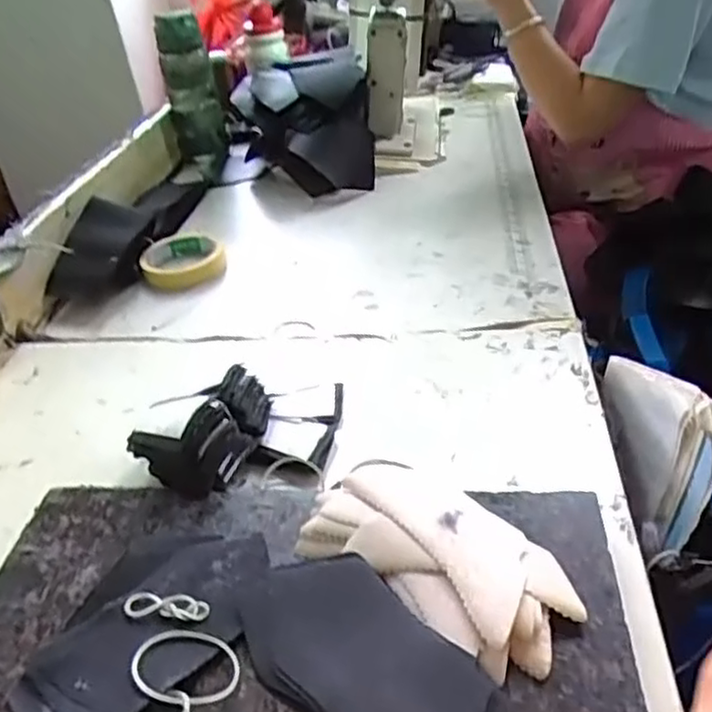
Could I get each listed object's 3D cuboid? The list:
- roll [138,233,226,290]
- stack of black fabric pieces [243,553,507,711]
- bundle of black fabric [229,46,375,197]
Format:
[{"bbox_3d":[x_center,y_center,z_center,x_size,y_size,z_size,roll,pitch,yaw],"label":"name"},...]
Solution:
[{"bbox_3d":[-0.198,-0.108,0.792,0.093,0.032,0.093,-5,36,3],"label":"roll"},{"bbox_3d":[0.004,0.151,0.340,0.078,0.009,0.147,-30,41,-29],"label":"stack of black fabric pieces"},{"bbox_3d":[-0.068,-0.307,0.932,0.173,0.135,0.210,-7,35,0],"label":"bundle of black fabric"}]

